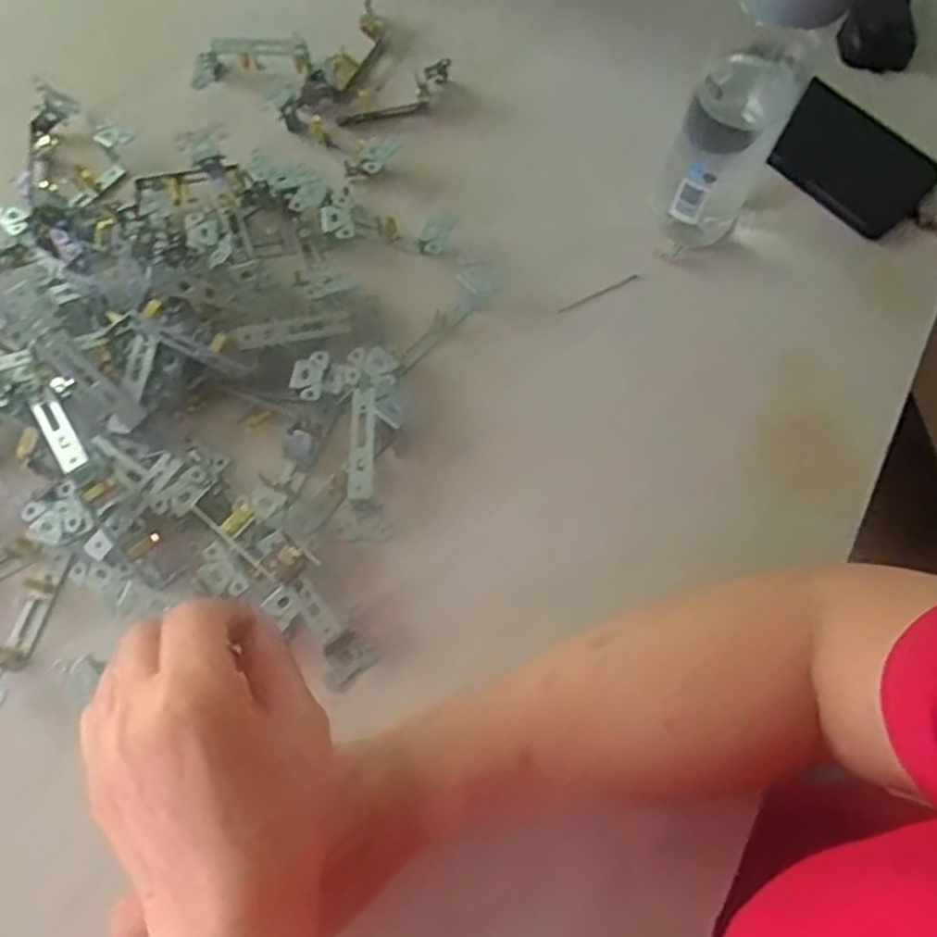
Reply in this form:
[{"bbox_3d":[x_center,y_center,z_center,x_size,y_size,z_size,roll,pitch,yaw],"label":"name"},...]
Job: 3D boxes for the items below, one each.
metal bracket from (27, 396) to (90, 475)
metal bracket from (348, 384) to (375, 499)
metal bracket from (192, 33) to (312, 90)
[{"bbox_3d":[-0.234,-0.021,0.412,0.016,0.004,0.055,-34,65,-12],"label":"metal bracket"},{"bbox_3d":[-0.061,-0.016,0.416,0.013,0.004,0.068,0,71,-1],"label":"metal bracket"},{"bbox_3d":[-0.160,-0.296,0.524,0.090,0.028,0.019,-3,71,11],"label":"metal bracket"}]

